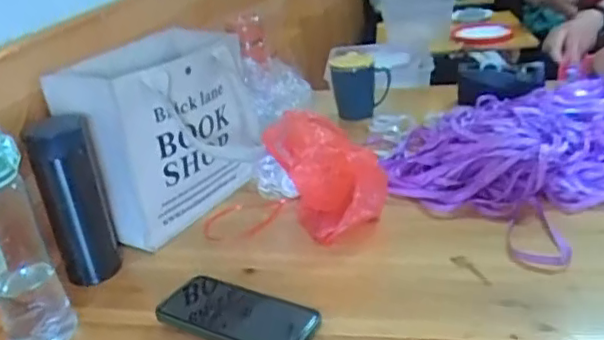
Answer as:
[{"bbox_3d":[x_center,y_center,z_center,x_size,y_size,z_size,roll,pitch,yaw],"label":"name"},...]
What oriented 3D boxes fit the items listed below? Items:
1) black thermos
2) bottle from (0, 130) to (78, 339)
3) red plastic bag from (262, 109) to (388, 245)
[{"bbox_3d":[-0.266,0.034,0.710,0.071,0.192,0.063,-17,27,-19],"label":"black thermos"},{"bbox_3d":[-0.285,0.072,0.589,0.067,0.230,0.054,-18,28,-22],"label":"bottle"},{"bbox_3d":[0.031,0.003,0.759,0.092,0.135,0.136,-26,31,-33],"label":"red plastic bag"}]

